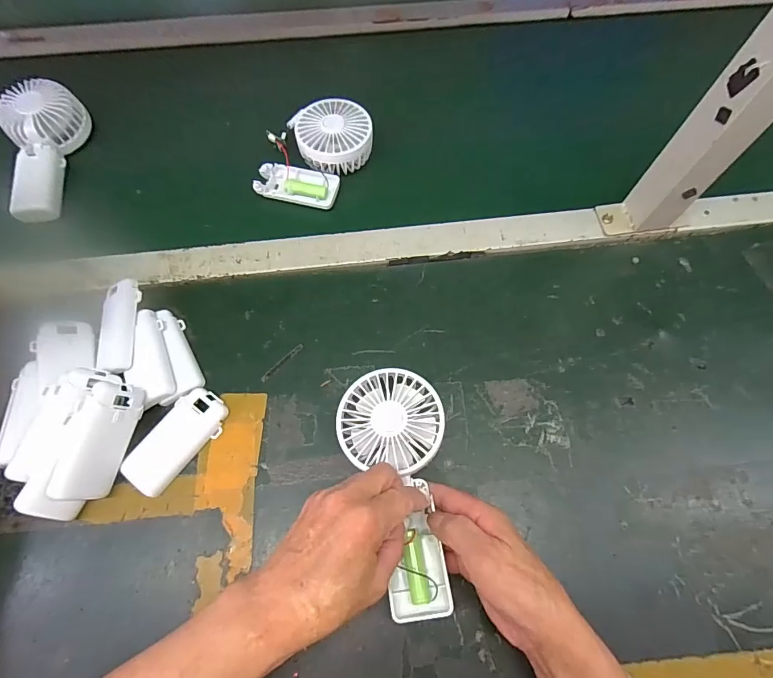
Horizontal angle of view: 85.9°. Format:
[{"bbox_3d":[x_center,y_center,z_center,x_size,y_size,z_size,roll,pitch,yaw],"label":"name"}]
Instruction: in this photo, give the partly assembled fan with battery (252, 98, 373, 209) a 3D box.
[{"bbox_3d":[-0.082,-0.220,0.487,0.115,0.044,0.125,14,68,5],"label":"partly assembled fan with battery"}]

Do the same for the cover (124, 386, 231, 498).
[{"bbox_3d":[-0.184,0.088,0.366,0.044,0.012,0.092,35,72,13],"label":"cover"}]

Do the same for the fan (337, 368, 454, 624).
[{"bbox_3d":[0.011,0.116,0.329,0.082,0.023,0.184,-8,75,-4],"label":"fan"}]

